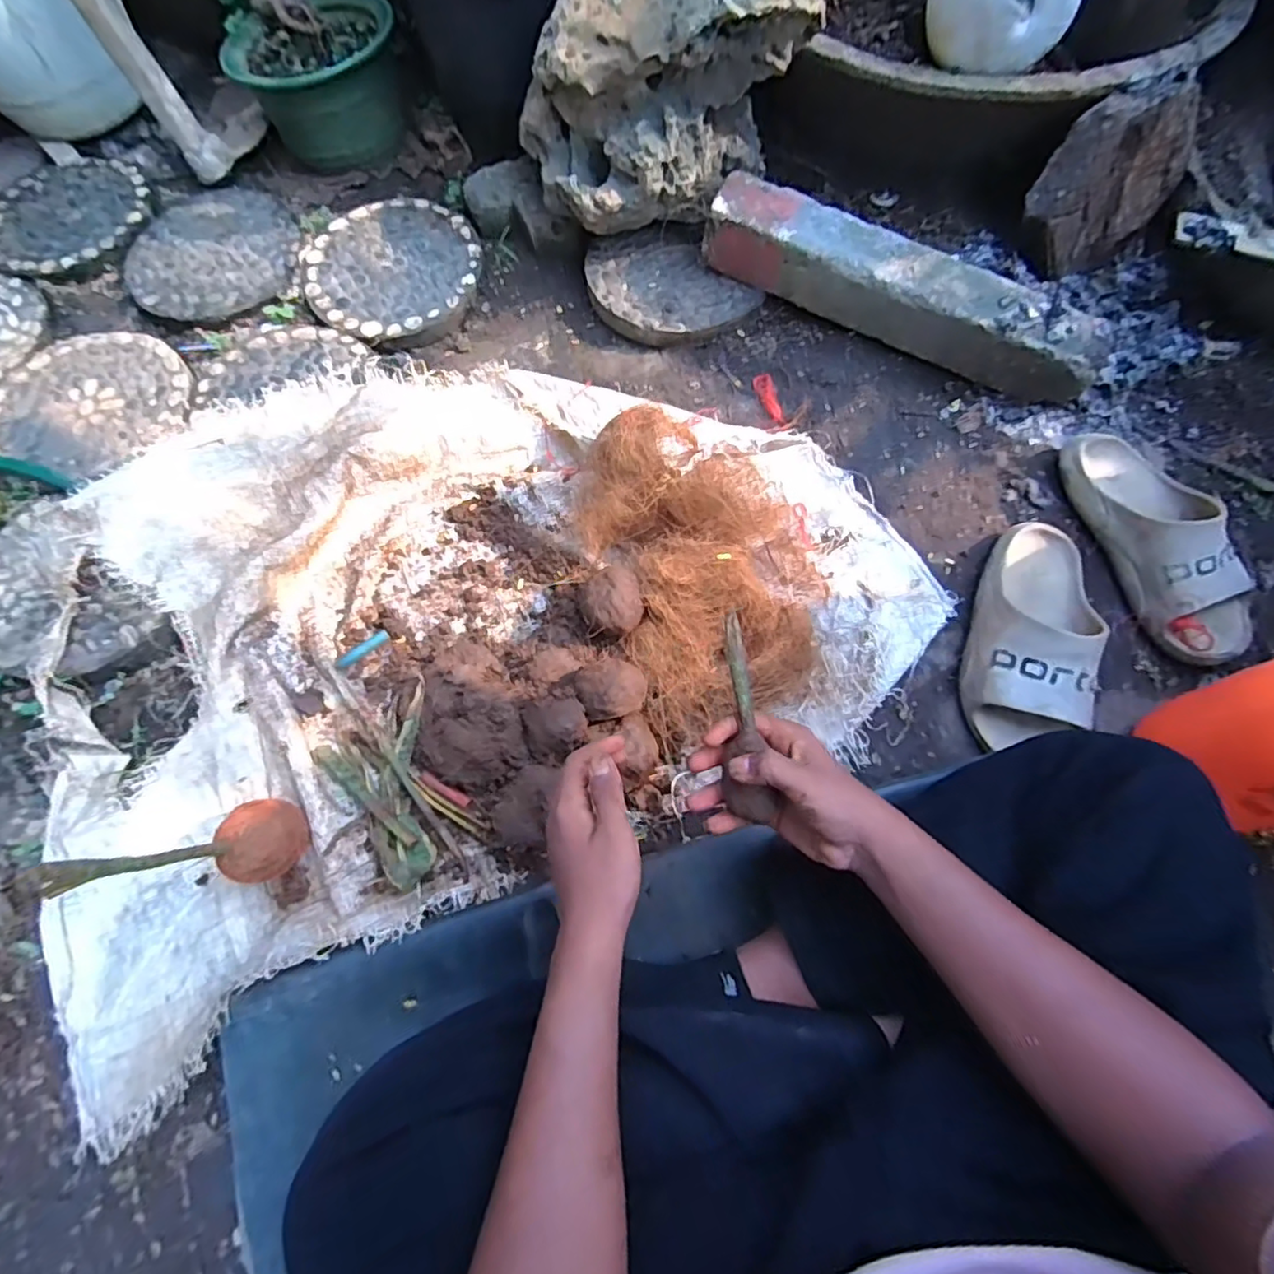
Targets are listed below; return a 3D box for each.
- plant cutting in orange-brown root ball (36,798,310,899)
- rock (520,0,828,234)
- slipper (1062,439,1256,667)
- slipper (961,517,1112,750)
[{"bbox_3d":[-0.353,0.163,0.516,0.070,0.223,0.070,-24,71,-8],"label":"plant cutting in orange-brown root ball"},{"bbox_3d":[0.025,-0.670,0.743,0.310,0.227,0.206,-23,69,-8],"label":"rock"},{"bbox_3d":[0.578,-0.111,0.690,0.114,0.077,0.280,-14,69,-5],"label":"slipper"},{"bbox_3d":[0.407,-0.013,0.647,0.111,0.082,0.255,14,70,6],"label":"slipper"}]

